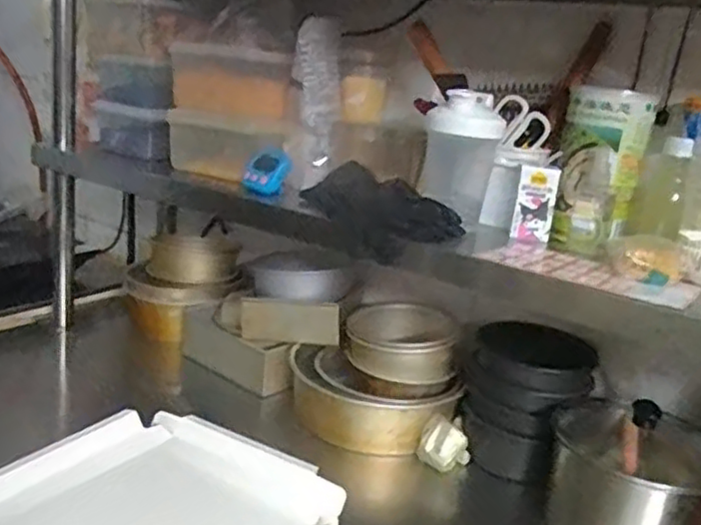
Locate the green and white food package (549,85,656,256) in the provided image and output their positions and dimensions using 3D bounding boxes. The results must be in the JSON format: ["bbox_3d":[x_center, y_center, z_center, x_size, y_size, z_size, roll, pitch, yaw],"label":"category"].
[{"bbox_3d":[0.290,-0.108,0.812,0.094,0.180,0.066,15,19,29],"label":"green and white food package"}]

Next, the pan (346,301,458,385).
[{"bbox_3d":[0.075,0.123,1.022,0.161,0.078,0.137,6,17,-1],"label":"pan"}]

